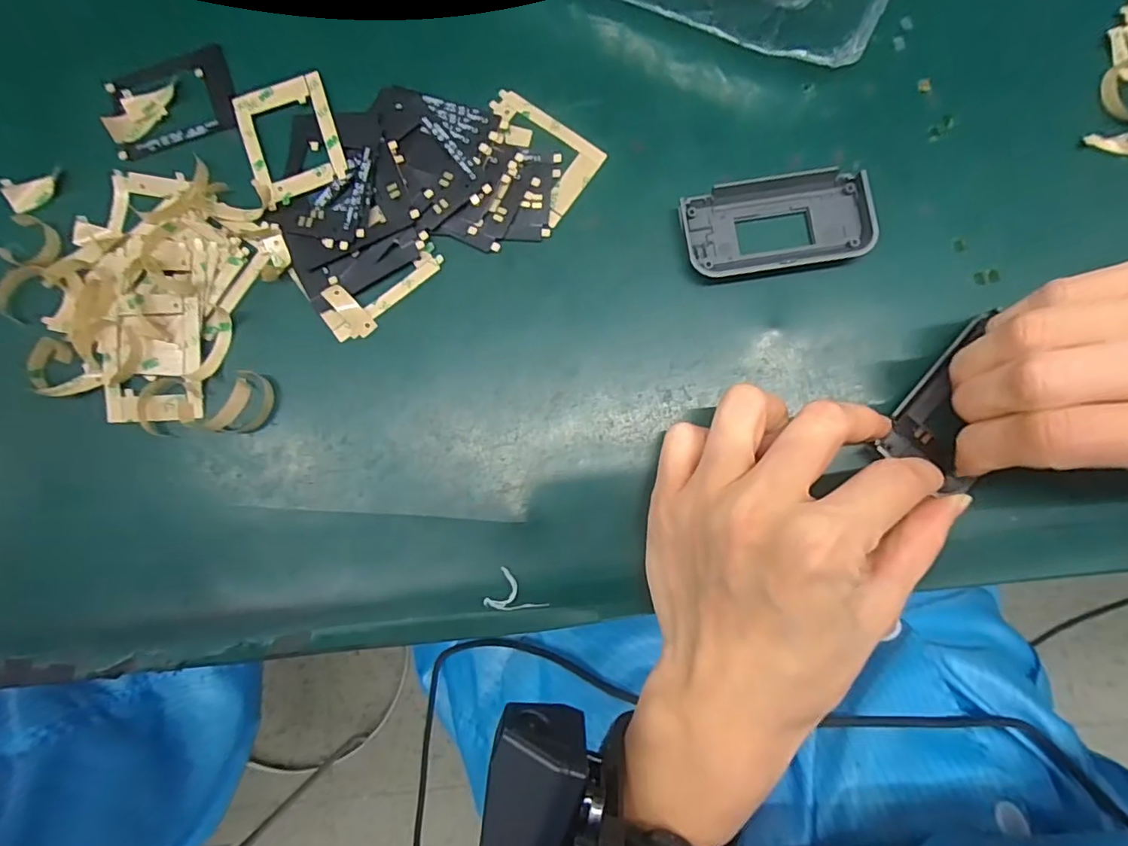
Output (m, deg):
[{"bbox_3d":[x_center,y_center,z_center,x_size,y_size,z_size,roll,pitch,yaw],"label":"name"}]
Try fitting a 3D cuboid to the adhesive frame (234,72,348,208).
[{"bbox_3d":[-0.118,-0.123,0.234,0.039,0.004,0.056,-17,84,-1],"label":"adhesive frame"}]

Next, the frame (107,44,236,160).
[{"bbox_3d":[-0.172,-0.142,0.241,0.051,0.004,0.042,-16,82,-1],"label":"frame"}]

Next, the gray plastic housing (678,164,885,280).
[{"bbox_3d":[0.087,-0.083,0.226,0.076,0.008,0.038,-9,84,0],"label":"gray plastic housing"}]

